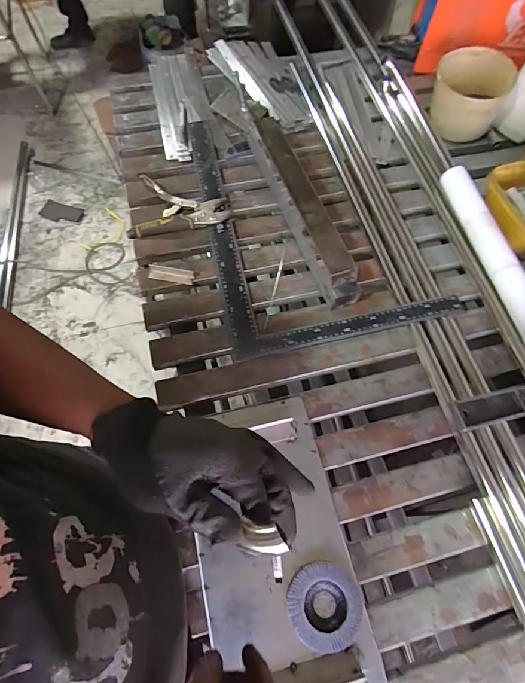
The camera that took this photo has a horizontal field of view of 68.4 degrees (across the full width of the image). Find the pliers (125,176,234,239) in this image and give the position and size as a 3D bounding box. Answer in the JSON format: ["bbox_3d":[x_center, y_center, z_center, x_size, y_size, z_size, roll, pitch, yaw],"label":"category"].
[{"bbox_3d":[-0.174,-0.286,0.795,0.202,0.022,0.145,-7,64,-4],"label":"pliers"}]

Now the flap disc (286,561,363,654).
[{"bbox_3d":[0.081,0.345,0.505,0.094,0.016,0.094,0,63,0],"label":"flap disc"}]

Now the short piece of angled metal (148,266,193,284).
[{"bbox_3d":[-0.171,-0.126,0.724,0.083,0.014,0.026,8,64,4],"label":"short piece of angled metal"}]

